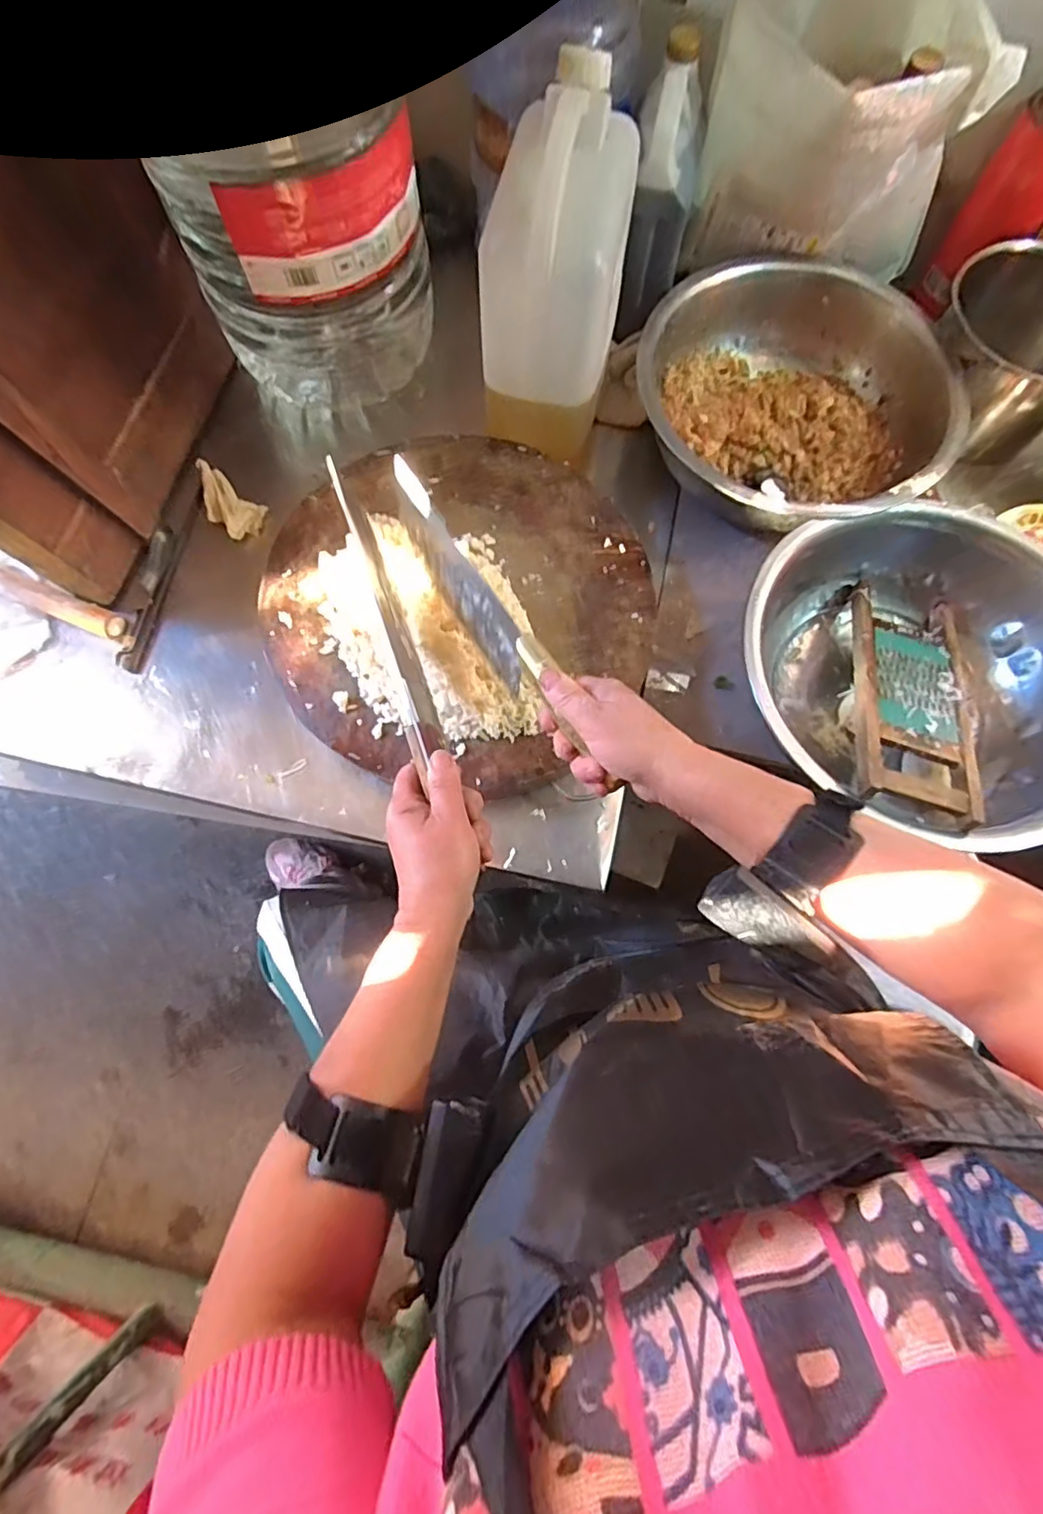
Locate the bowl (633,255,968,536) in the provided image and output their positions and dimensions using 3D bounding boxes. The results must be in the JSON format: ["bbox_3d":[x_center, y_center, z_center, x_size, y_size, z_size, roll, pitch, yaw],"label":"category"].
[{"bbox_3d":[0.296,-0.391,0.666,0.327,0.092,0.328,0,74,-1],"label":"bowl"}]

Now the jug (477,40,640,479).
[{"bbox_3d":[0.037,-0.461,0.574,0.114,0.225,0.185,14,74,3],"label":"jug"}]

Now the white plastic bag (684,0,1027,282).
[{"bbox_3d":[0.332,-0.664,0.605,0.238,0.246,0.155,-13,74,-5],"label":"white plastic bag"}]

